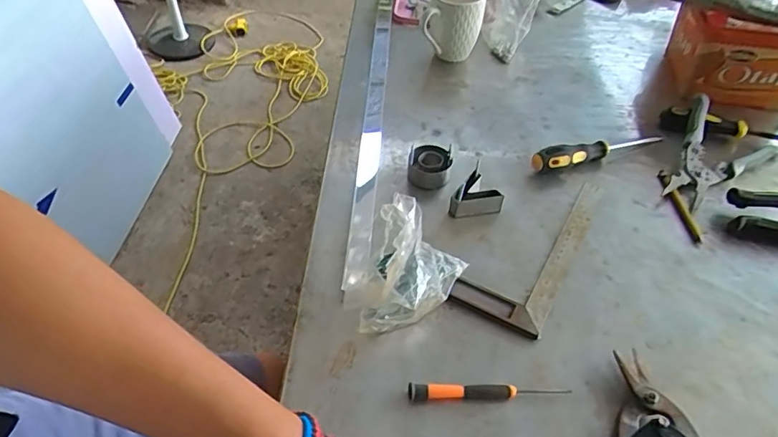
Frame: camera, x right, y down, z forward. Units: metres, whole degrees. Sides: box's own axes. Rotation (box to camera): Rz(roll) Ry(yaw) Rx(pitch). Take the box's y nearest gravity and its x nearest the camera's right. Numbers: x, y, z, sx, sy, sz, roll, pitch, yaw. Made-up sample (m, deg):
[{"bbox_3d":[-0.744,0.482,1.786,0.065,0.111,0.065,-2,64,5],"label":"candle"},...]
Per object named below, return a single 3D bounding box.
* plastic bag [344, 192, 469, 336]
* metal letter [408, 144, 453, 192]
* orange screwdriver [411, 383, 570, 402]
[{"bbox_3d":[0.018,0.052,0.531,0.096,0.079,0.120,16,49,13],"label":"plastic bag"},{"bbox_3d":[0.052,-0.063,0.677,0.052,0.039,0.051,1,47,-1],"label":"metal letter"},{"bbox_3d":[0.089,0.155,0.482,0.143,0.013,0.013,-1,47,-2],"label":"orange screwdriver"}]

